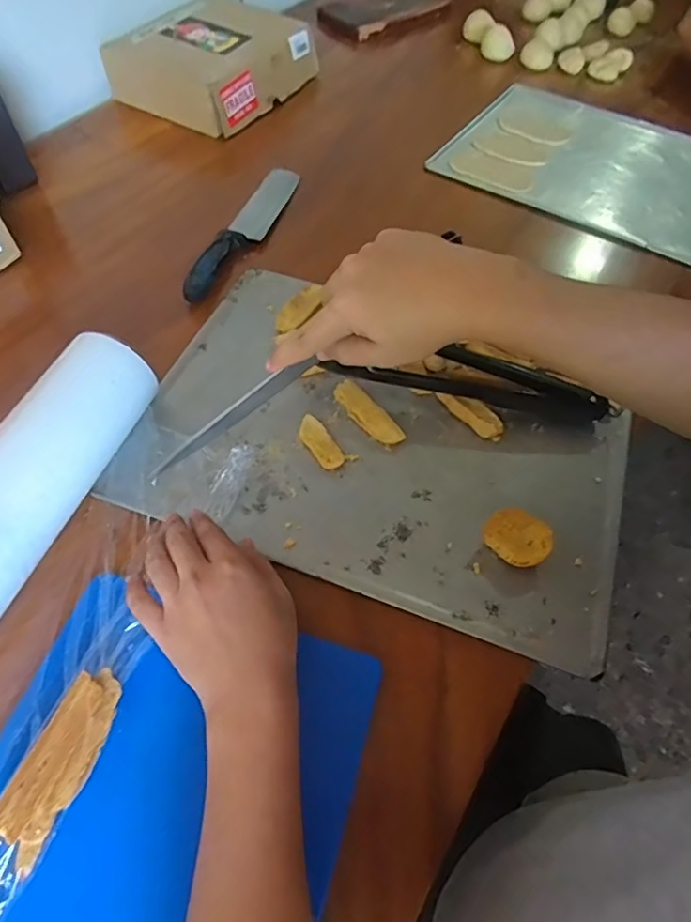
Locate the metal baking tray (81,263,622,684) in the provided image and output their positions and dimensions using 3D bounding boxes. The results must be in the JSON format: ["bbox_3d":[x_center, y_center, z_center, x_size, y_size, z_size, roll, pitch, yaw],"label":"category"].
[{"bbox_3d":[0.033,-0.024,0.513,0.440,0.014,0.299,20,58,11],"label":"metal baking tray"}]

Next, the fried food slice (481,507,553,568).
[{"bbox_3d":[0.144,0.065,0.458,0.046,0.019,0.051,-36,64,-23],"label":"fried food slice"}]

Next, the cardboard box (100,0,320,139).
[{"bbox_3d":[-0.204,-0.635,0.871,0.220,0.091,0.273,26,59,15],"label":"cardboard box"}]

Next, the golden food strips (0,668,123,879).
[{"bbox_3d":[-0.181,0.191,0.348,0.038,0.009,0.109,30,57,-10],"label":"golden food strips"}]

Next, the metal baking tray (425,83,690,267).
[{"bbox_3d":[0.399,-0.429,0.806,0.442,0.035,0.320,31,60,18],"label":"metal baking tray"}]

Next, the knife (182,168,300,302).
[{"bbox_3d":[-0.127,-0.291,0.684,0.047,0.023,0.281,18,57,10],"label":"knife"}]

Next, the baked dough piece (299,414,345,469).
[{"bbox_3d":[-0.024,-0.017,0.513,0.024,0.008,0.061,-26,61,-18],"label":"baked dough piece"}]

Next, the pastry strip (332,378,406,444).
[{"bbox_3d":[0.021,-0.047,0.533,0.028,0.010,0.089,-31,62,-21],"label":"pastry strip"}]

